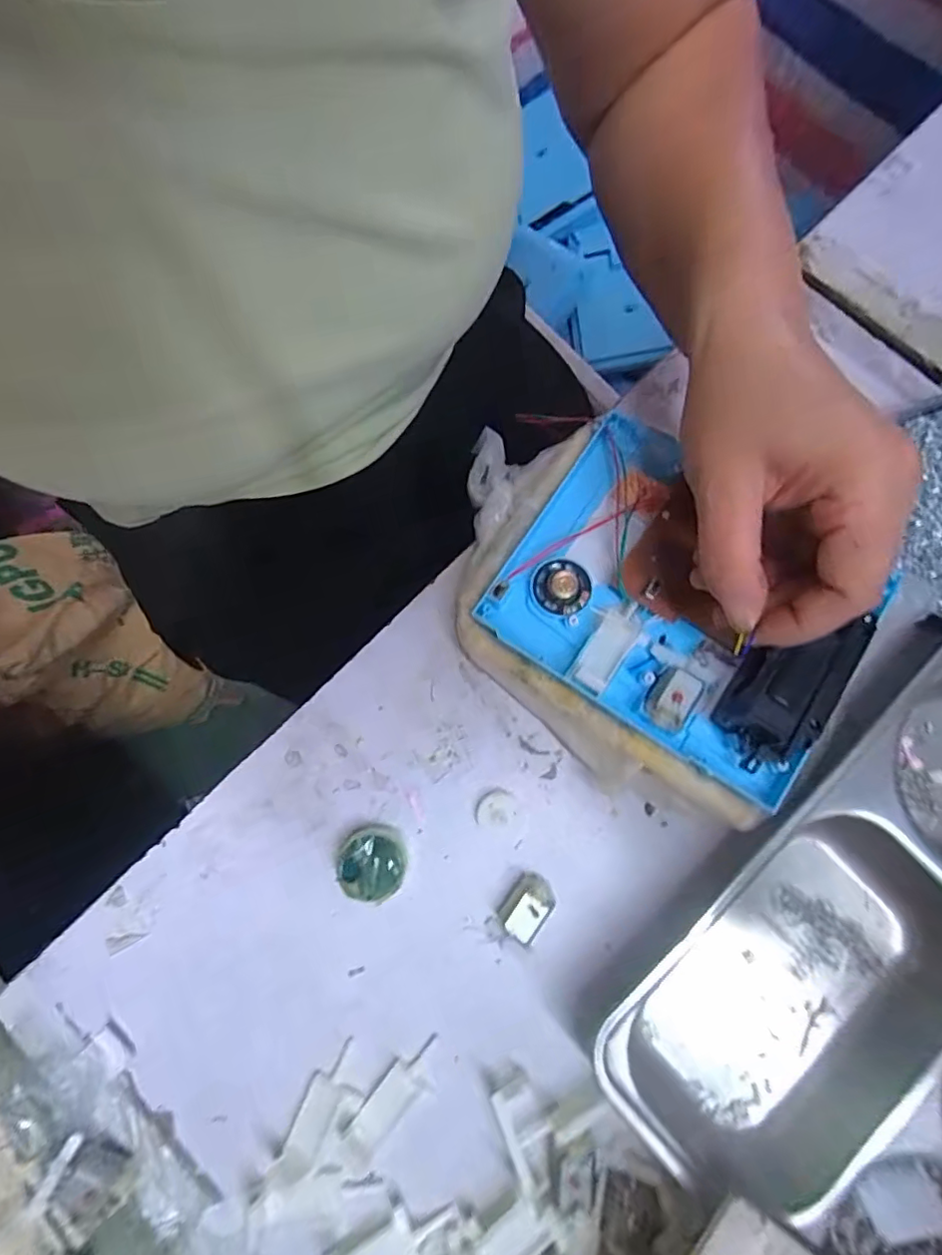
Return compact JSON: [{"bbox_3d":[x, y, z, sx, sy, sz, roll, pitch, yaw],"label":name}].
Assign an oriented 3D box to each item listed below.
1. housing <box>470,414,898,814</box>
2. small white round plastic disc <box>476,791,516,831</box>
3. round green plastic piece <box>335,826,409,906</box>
[{"bbox_3d":[0.100,-0.016,0.271,0.161,0.033,0.131,34,80,7],"label":"housing"},{"bbox_3d":[0.013,0.094,0.292,0.018,0.007,0.020,23,79,5],"label":"small white round plastic disc"},{"bbox_3d":[-0.049,0.118,0.282,0.035,0.017,0.033,0,78,0],"label":"round green plastic piece"}]

